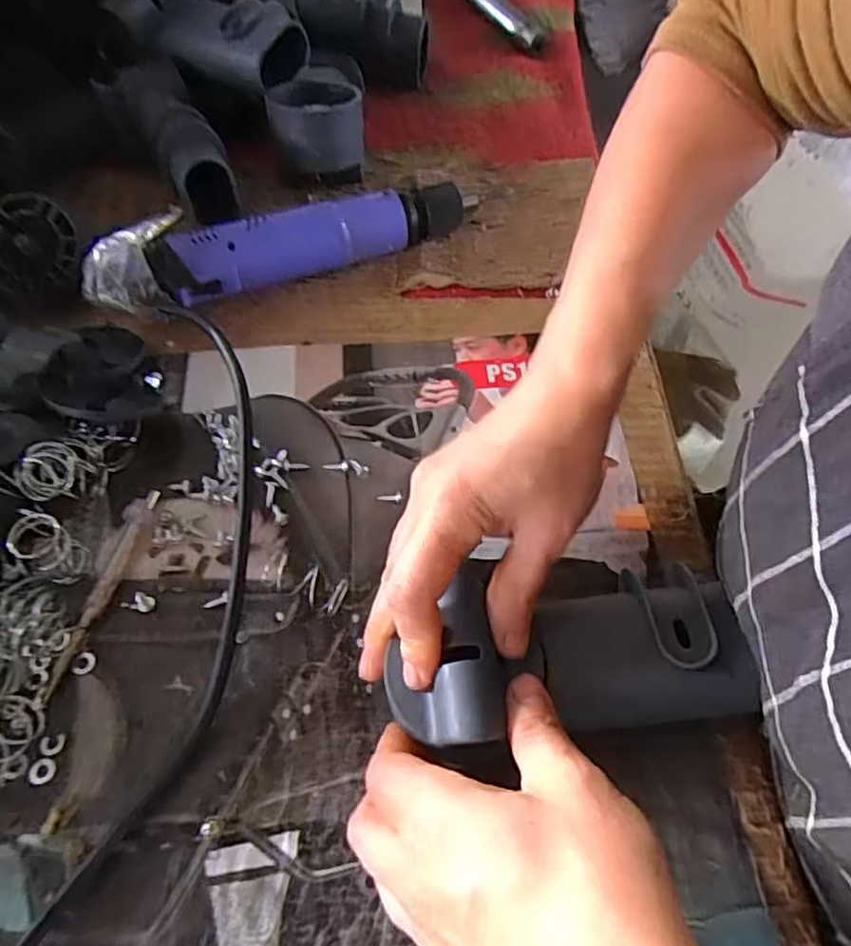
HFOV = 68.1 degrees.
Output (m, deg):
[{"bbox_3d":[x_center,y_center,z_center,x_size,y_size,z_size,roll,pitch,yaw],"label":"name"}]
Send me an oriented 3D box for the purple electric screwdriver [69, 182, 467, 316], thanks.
[{"bbox_3d":[-0.078,-0.149,0.401,0.257,0.053,0.038,-23,62,-15],"label":"purple electric screwdriver"}]

